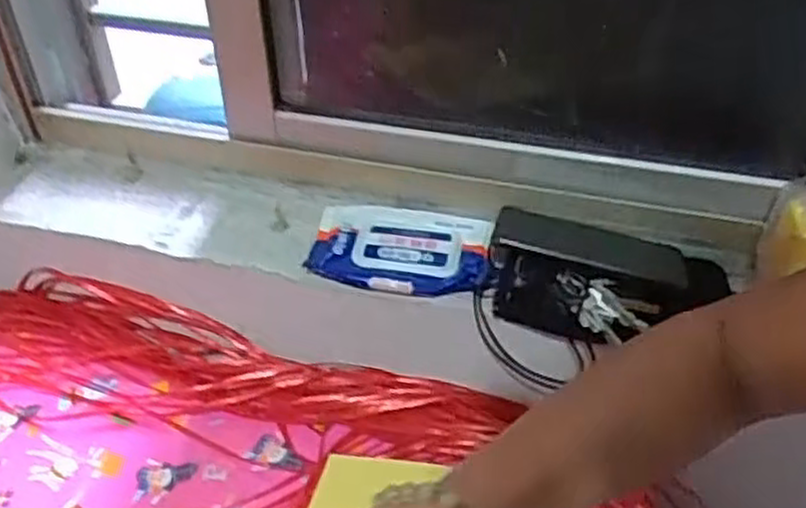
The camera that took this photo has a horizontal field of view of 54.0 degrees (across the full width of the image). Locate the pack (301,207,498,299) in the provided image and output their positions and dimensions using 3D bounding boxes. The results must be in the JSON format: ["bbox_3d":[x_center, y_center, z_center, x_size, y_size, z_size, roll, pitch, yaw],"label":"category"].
[{"bbox_3d":[0.000,-0.004,0.746,0.179,0.028,0.096,9,39,17],"label":"pack"}]

